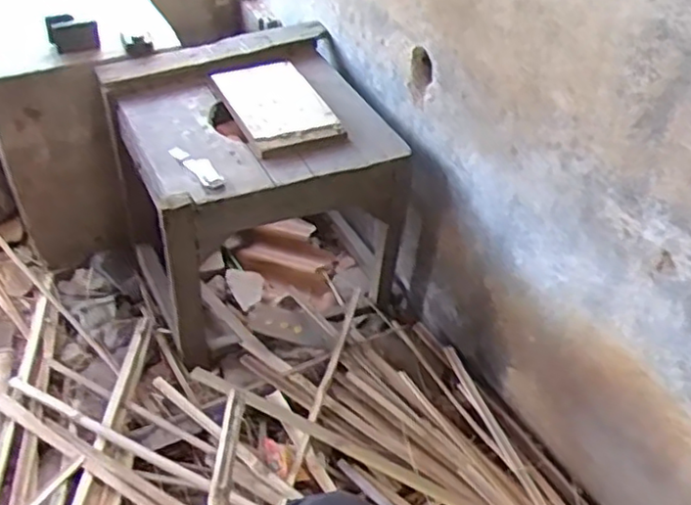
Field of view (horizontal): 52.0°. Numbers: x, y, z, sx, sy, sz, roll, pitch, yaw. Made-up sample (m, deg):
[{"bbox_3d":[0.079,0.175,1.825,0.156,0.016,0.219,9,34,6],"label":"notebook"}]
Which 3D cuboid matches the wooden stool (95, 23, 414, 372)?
[{"bbox_3d":[-0.153,-0.106,1.317,0.443,0.442,0.391,-18,45,-20],"label":"wooden stool"}]

